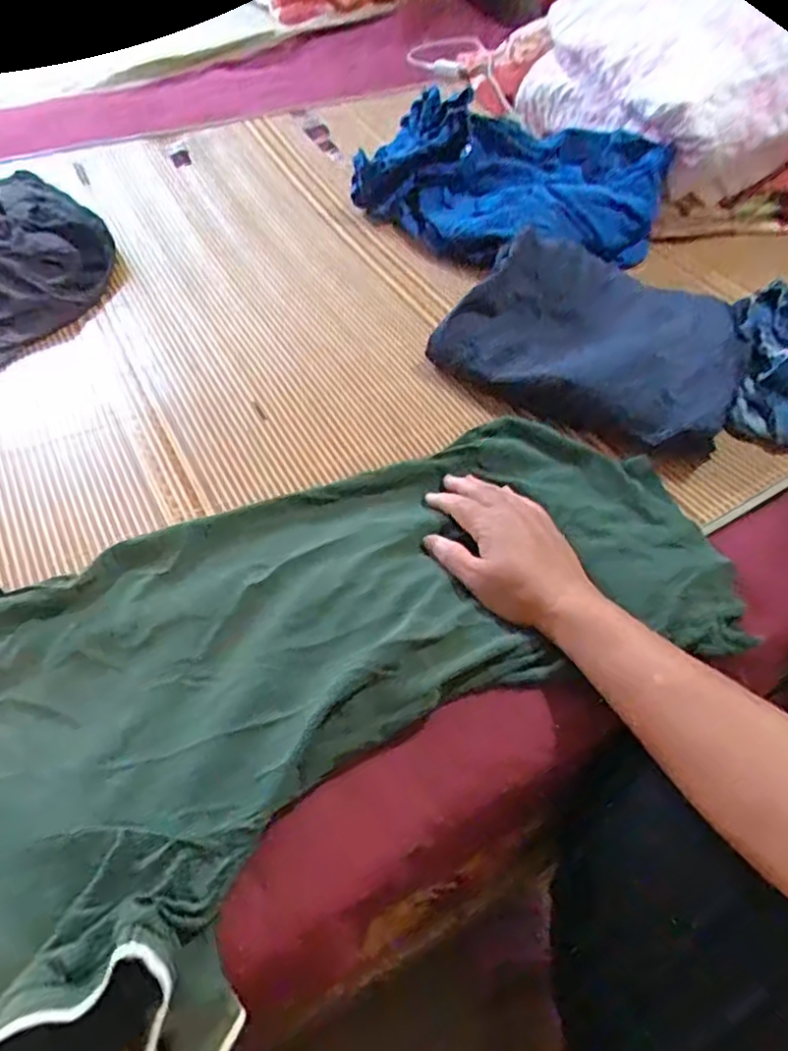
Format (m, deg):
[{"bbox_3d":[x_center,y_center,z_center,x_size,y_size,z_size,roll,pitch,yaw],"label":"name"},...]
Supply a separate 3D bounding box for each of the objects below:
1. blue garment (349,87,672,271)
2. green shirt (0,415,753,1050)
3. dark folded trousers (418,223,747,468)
[{"bbox_3d":[0.158,-0.469,0.922,0.395,0.097,0.272,24,54,17],"label":"blue garment"},{"bbox_3d":[-0.081,0.105,0.438,0.719,0.050,0.342,-20,55,-22],"label":"green shirt"},{"bbox_3d":[0.222,-0.205,0.718,0.286,0.077,0.237,28,55,19],"label":"dark folded trousers"}]

